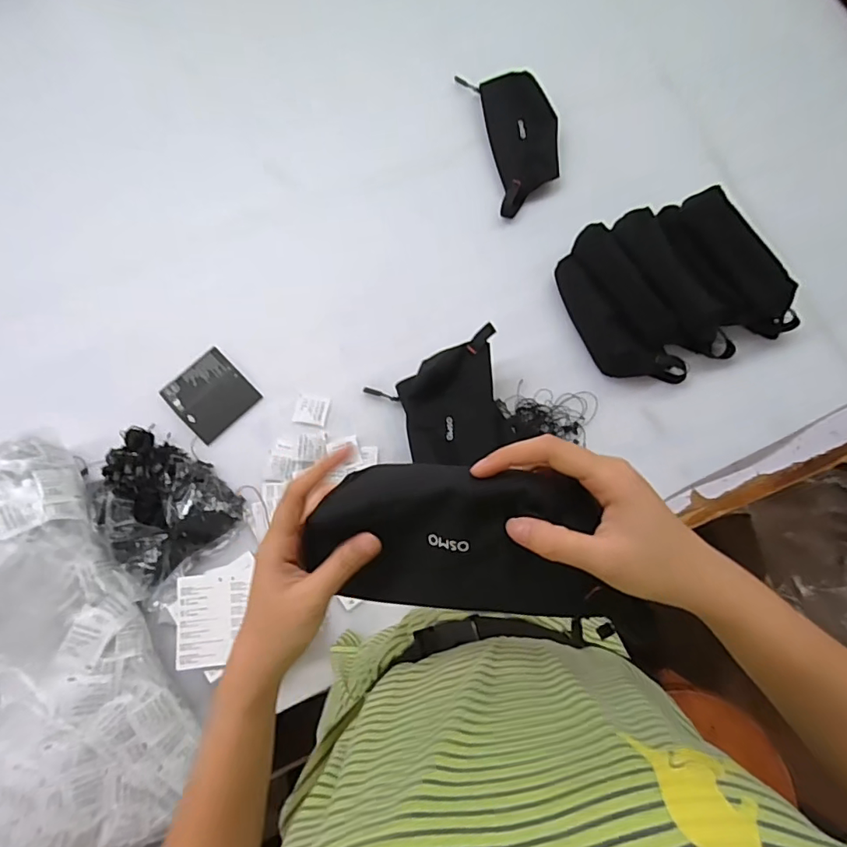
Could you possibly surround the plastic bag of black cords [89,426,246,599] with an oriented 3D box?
[{"bbox_3d":[-0.303,0.086,0.574,0.127,0.051,0.167,-43,80,-10],"label":"plastic bag of black cords"}]

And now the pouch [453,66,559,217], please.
[{"bbox_3d":[0.132,-0.409,0.718,0.106,0.044,0.237,-14,77,-4],"label":"pouch"}]

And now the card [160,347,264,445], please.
[{"bbox_3d":[-0.264,-0.037,0.628,0.087,0.005,0.092,-43,80,-10],"label":"card"}]

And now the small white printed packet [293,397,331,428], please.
[{"bbox_3d":[-0.138,-0.016,0.627,0.041,0.004,0.037,11,68,-1],"label":"small white printed packet"}]

